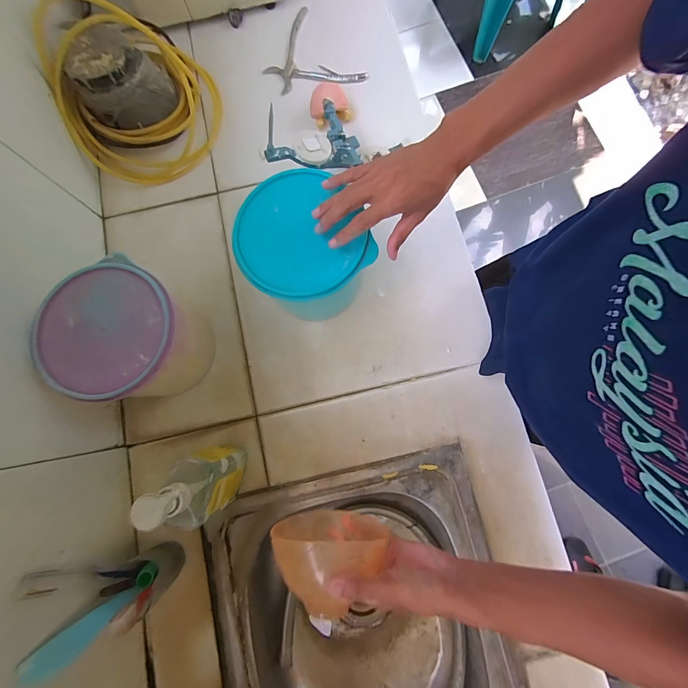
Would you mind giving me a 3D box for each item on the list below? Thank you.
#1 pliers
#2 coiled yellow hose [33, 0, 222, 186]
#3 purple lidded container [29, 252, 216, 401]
[{"bbox_3d":[-0.069,-0.526,0.622,0.140,0.015,0.190,-38,81,-6],"label":"pliers"},{"bbox_3d":[-0.346,-0.383,0.511,0.224,0.195,0.171,7,79,2],"label":"coiled yellow hose"},{"bbox_3d":[-0.283,-0.003,0.463,0.157,0.151,0.156,0,79,0],"label":"purple lidded container"}]

